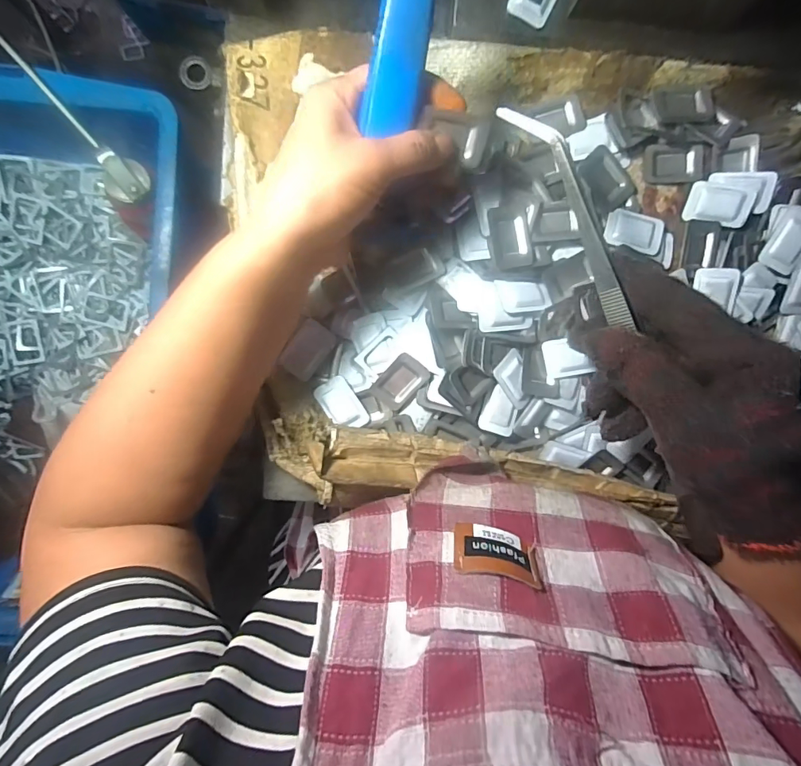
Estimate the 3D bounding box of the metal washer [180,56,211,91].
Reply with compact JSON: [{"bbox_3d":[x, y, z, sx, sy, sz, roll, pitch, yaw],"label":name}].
[{"bbox_3d":[-0.159,-0.241,0.347,0.022,0.004,0.026,-2,90,-15],"label":"metal washer"}]

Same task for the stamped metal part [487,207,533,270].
[{"bbox_3d":[0.073,-0.096,0.297,0.027,0.011,0.040,-12,97,-3],"label":"stamped metal part"}]

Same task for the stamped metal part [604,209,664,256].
[{"bbox_3d":[0.163,-0.106,0.311,0.040,0.005,0.026,12,95,-5],"label":"stamped metal part"}]

